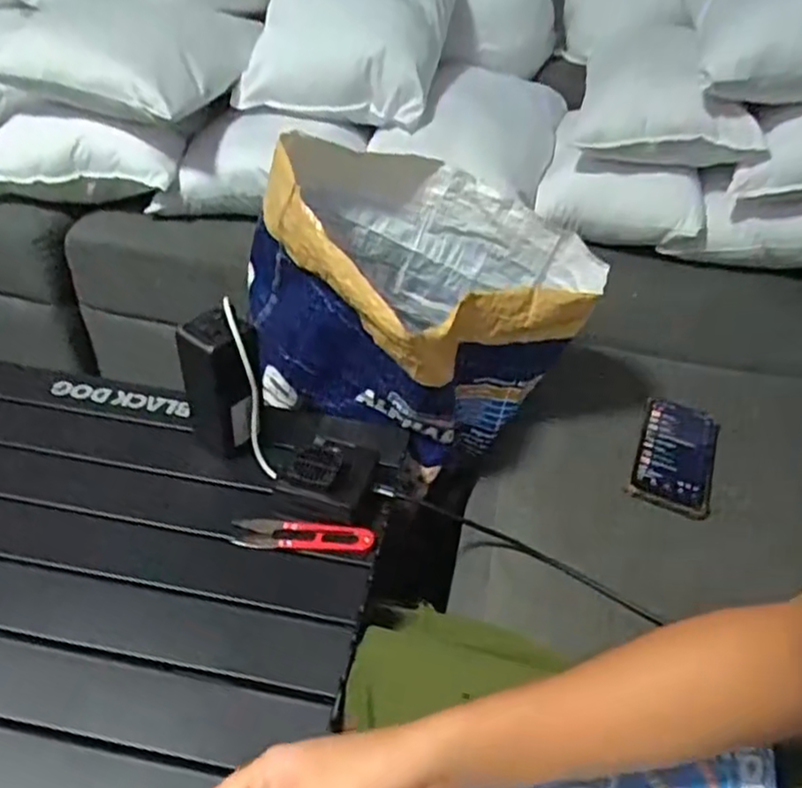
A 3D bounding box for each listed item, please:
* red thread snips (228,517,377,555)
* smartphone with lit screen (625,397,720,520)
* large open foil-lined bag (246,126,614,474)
[{"bbox_3d":[-0.083,0.121,0.604,0.118,0.016,0.030,5,40,-1],"label":"red thread snips"},{"bbox_3d":[0.296,0.062,0.757,0.079,0.011,0.172,18,41,15],"label":"smartphone with lit screen"},{"bbox_3d":[0.013,-0.099,0.733,0.299,0.244,0.262,30,46,27],"label":"large open foil-lined bag"}]

